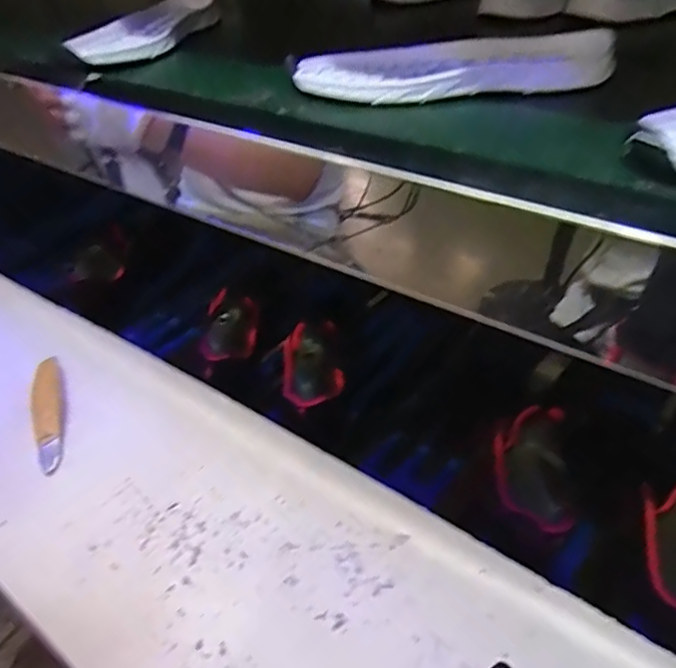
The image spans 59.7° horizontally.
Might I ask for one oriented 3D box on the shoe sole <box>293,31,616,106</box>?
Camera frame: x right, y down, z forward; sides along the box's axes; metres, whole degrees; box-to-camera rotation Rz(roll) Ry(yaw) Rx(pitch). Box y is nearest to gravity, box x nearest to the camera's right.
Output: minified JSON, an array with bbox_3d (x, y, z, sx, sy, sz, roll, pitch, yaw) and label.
[{"bbox_3d":[0.094,-0.226,0.499,0.251,0.034,0.094,-2,40,5],"label":"shoe sole"}]

